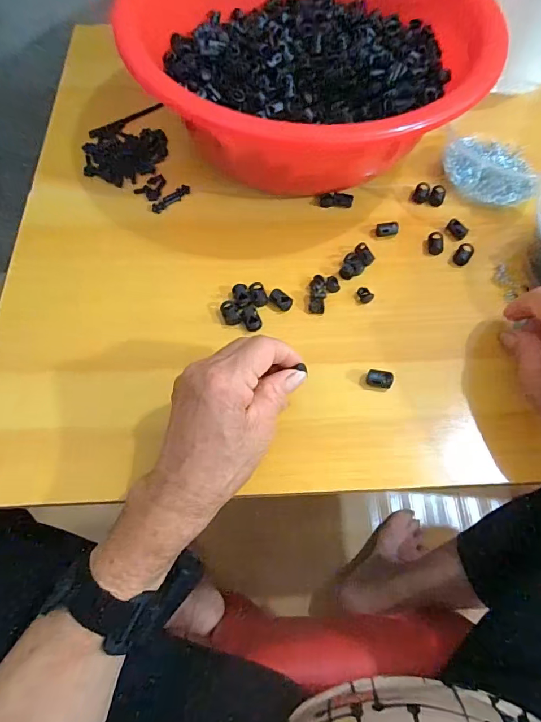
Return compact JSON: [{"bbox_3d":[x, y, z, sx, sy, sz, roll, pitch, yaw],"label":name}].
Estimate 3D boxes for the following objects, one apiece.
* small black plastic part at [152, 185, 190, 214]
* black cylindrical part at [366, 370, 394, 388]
[{"bbox_3d":[-0.098,-0.160,0.409,0.043,0.004,0.013,-39,71,-17],"label":"small black plastic part"},{"bbox_3d":[0.087,0.016,0.334,0.020,0.014,0.012,11,65,4],"label":"black cylindrical part"}]

